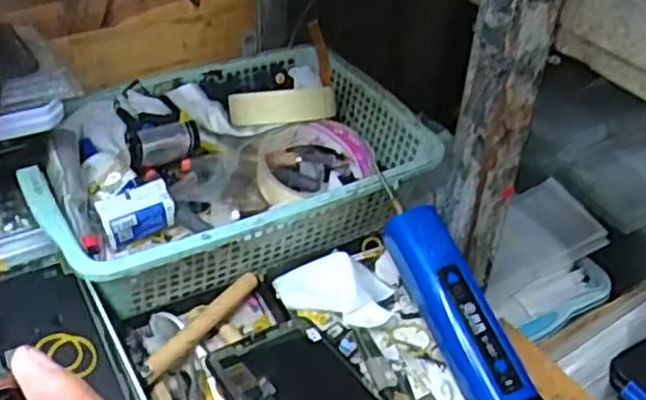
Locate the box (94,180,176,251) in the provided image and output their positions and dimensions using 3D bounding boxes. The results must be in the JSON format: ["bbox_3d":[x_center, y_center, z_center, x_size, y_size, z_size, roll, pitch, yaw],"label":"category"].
[{"bbox_3d":[-0.124,0.008,0.484,0.045,0.029,0.025,-20,45,-26],"label":"box"}]

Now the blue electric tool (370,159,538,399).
[{"bbox_3d":[0.073,0.052,0.449,0.032,0.032,0.165,-15,62,-23],"label":"blue electric tool"}]

